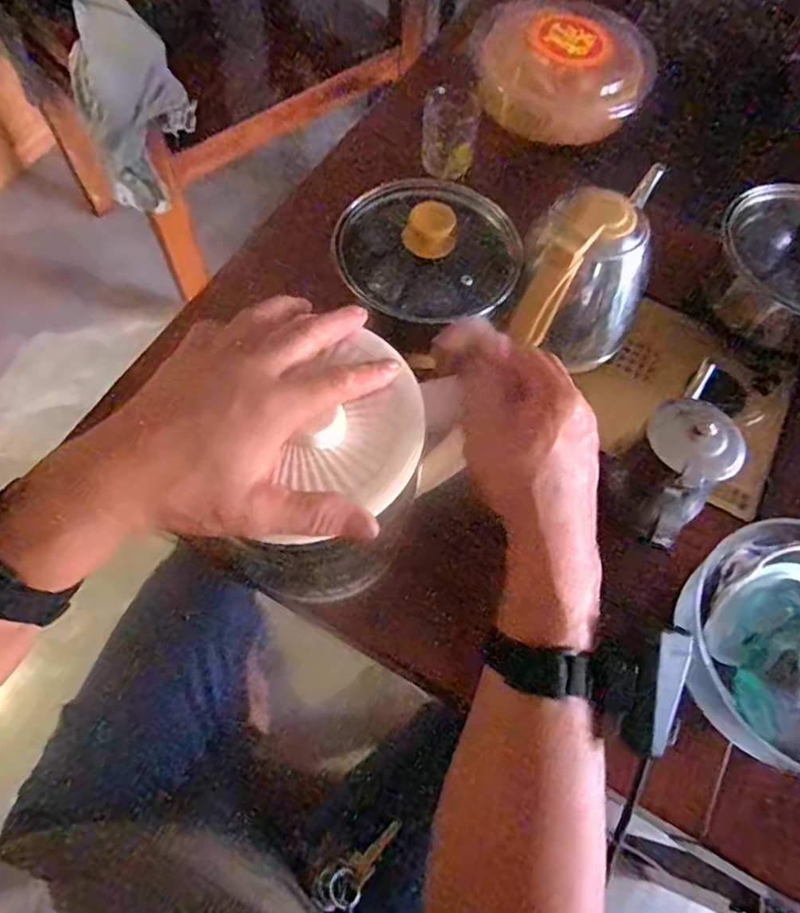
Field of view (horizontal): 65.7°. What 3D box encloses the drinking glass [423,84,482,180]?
[{"bbox_3d":[0.055,-0.352,0.676,0.057,0.072,0.054,9,64,2],"label":"drinking glass"}]

